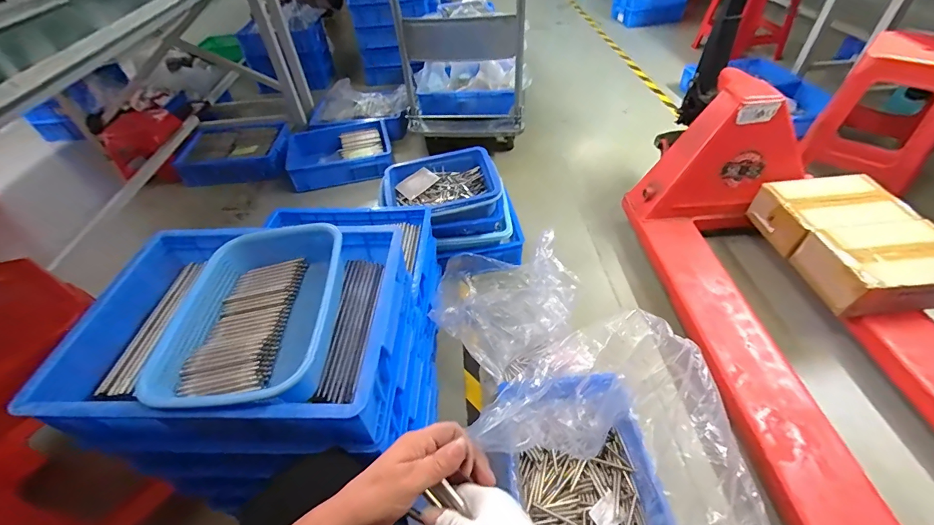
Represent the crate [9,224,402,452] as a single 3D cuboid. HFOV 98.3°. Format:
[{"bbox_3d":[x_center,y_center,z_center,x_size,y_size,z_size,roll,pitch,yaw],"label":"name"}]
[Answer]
[{"bbox_3d":[-0.298,0.089,0.563,0.395,0.121,0.299,-2,46,2],"label":"crate"}]

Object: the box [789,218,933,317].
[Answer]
[{"bbox_3d":[1.006,0.015,0.971,0.288,0.136,0.190,-2,46,3],"label":"box"}]

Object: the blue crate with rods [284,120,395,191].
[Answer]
[{"bbox_3d":[-0.527,-0.455,1.689,0.403,0.100,0.315,-13,46,-8],"label":"blue crate with rods"}]

